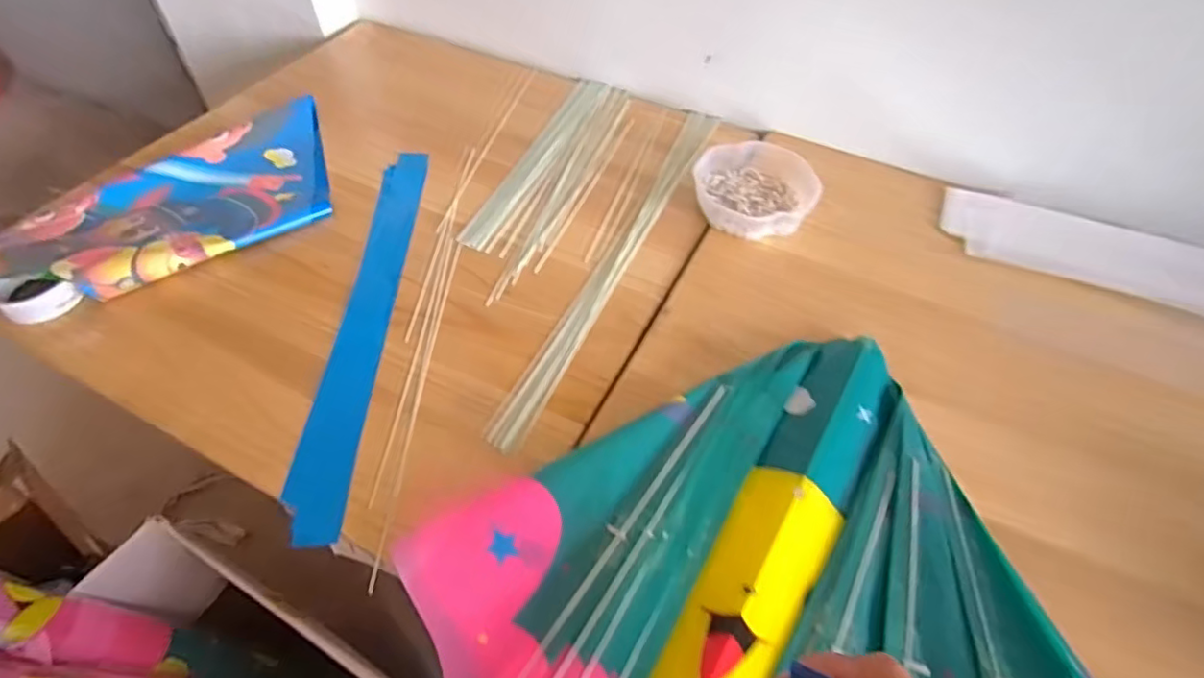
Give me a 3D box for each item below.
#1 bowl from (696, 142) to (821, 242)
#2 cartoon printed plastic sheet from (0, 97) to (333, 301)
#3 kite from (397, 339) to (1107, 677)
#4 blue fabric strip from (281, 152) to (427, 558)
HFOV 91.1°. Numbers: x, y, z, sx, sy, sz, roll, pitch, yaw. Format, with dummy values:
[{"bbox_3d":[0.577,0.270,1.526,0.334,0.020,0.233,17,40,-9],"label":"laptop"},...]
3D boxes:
[{"bbox_3d":[0.201,-0.201,0.782,0.144,0.052,0.154,1,51,-1],"label":"bowl"},{"bbox_3d":[-0.556,-0.167,0.738,0.458,0.034,0.244,-31,58,-24],"label":"cartoon printed plastic sheet"},{"bbox_3d":[0.117,0.231,0.445,0.458,0.031,0.450,-12,52,-11],"label":"kite"},{"bbox_3d":[-0.264,-0.040,0.675,0.055,0.011,0.543,1,51,-5],"label":"blue fabric strip"}]

